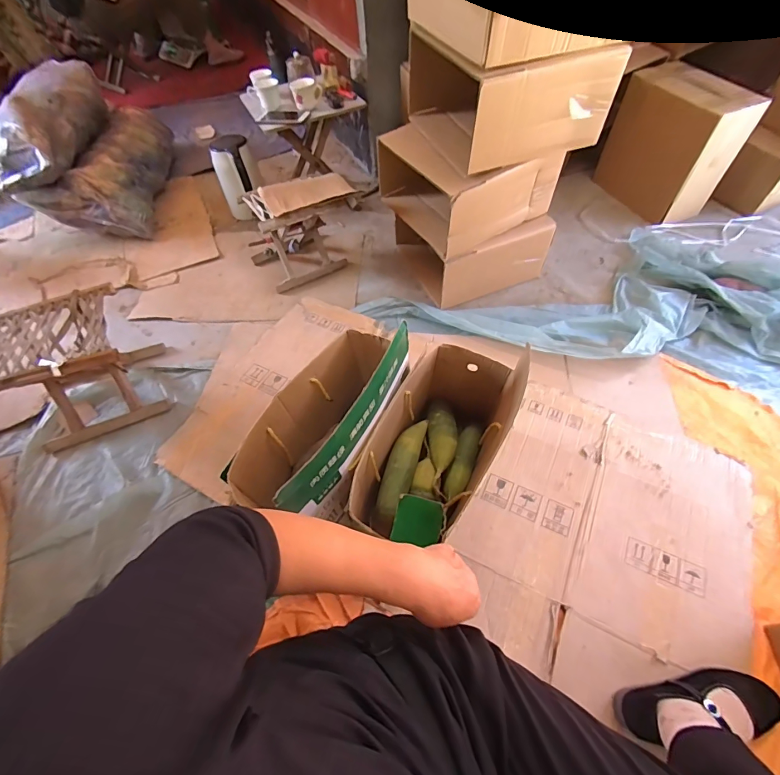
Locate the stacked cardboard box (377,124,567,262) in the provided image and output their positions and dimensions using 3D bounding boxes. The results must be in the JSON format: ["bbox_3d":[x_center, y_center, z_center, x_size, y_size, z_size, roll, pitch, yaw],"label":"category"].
[{"bbox_3d":[0.204,-0.576,1.095,0.337,0.218,0.364,-26,58,-14],"label":"stacked cardboard box"}]

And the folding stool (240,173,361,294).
[{"bbox_3d":[-0.277,-0.499,1.241,0.341,0.244,0.247,-19,57,-9],"label":"folding stool"}]

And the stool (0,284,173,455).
[{"bbox_3d":[-0.750,-0.042,0.949,0.297,0.252,0.236,-23,58,-12],"label":"stool"}]

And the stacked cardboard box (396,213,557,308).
[{"bbox_3d":[0.238,-0.470,1.243,0.346,0.193,0.374,-21,57,-11],"label":"stacked cardboard box"}]

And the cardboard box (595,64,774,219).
[{"bbox_3d":[0.949,-0.813,1.329,0.207,0.349,0.346,-20,57,-10],"label":"cardboard box"}]

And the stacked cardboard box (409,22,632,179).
[{"bbox_3d":[0.268,-0.707,0.944,0.337,0.208,0.375,-18,57,-9],"label":"stacked cardboard box"}]

